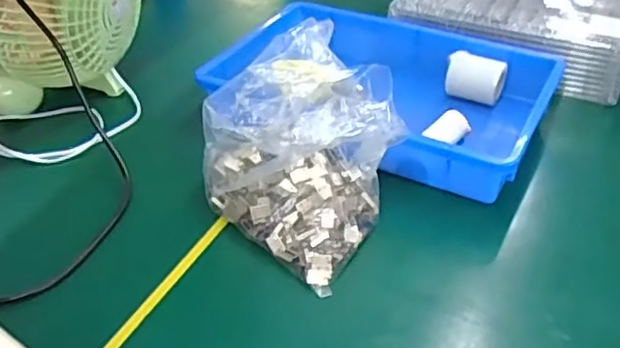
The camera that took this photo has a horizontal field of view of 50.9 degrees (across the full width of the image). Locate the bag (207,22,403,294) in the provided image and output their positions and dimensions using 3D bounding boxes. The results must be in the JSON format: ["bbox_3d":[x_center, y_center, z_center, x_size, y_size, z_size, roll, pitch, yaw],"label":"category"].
[{"bbox_3d":[-0.006,-0.012,0.617,0.143,0.160,0.180,-31,47,-34],"label":"bag"}]

